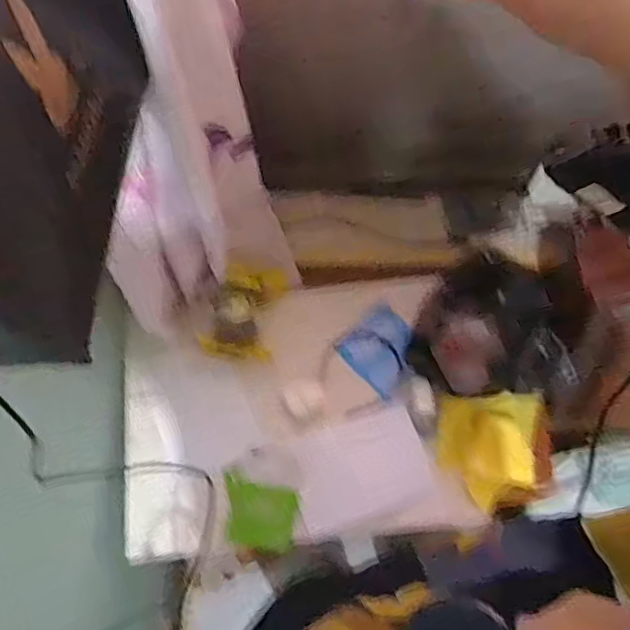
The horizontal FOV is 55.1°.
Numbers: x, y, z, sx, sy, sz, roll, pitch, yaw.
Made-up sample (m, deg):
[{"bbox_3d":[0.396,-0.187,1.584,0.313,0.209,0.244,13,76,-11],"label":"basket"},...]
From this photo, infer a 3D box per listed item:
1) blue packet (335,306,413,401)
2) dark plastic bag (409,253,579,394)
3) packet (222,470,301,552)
[{"bbox_3d":[0.117,0.059,1.006,0.116,0.018,0.135,-38,58,-8],"label":"blue packet"},{"bbox_3d":[0.257,0.041,0.876,0.228,0.180,0.153,37,75,12],"label":"dark plastic bag"},{"bbox_3d":[-0.087,0.299,0.917,0.120,0.008,0.099,12,71,4],"label":"packet"}]

